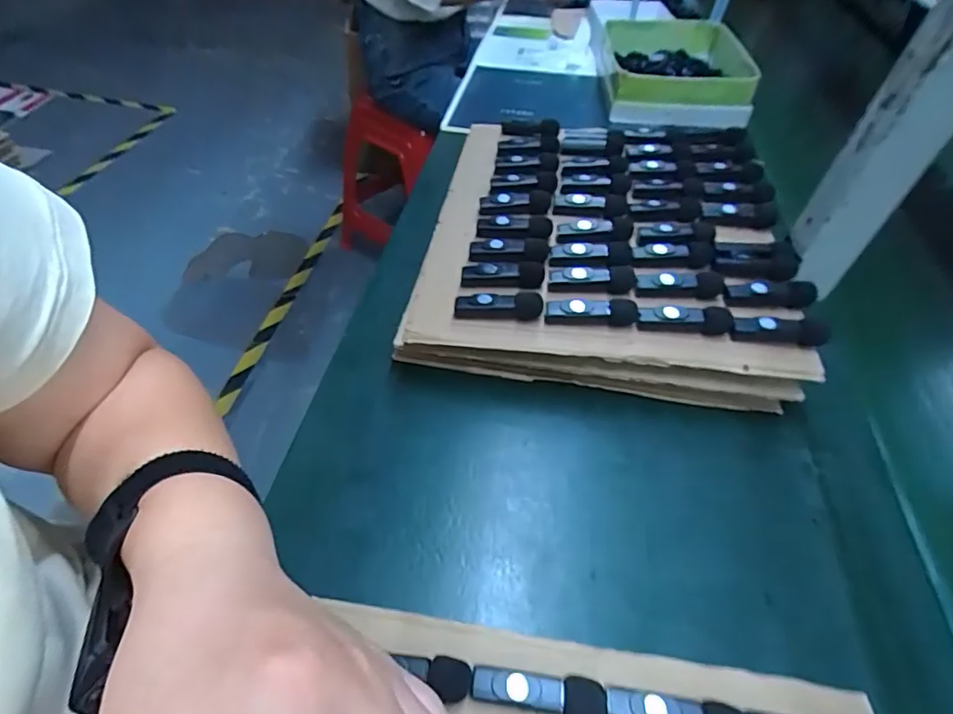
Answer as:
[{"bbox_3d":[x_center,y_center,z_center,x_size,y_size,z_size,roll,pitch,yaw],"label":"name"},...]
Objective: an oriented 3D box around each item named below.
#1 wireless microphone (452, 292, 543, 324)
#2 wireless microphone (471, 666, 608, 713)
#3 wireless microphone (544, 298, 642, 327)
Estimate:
[{"bbox_3d":[0.016,-0.037,0.375,0.063,0.019,0.012,4,49,-3],"label":"wireless microphone"},{"bbox_3d":[0.031,0.166,0.252,0.065,0.016,0.017,6,49,4],"label":"wireless microphone"},{"bbox_3d":[0.084,-0.034,0.371,0.063,0.016,0.014,9,49,2],"label":"wireless microphone"}]

